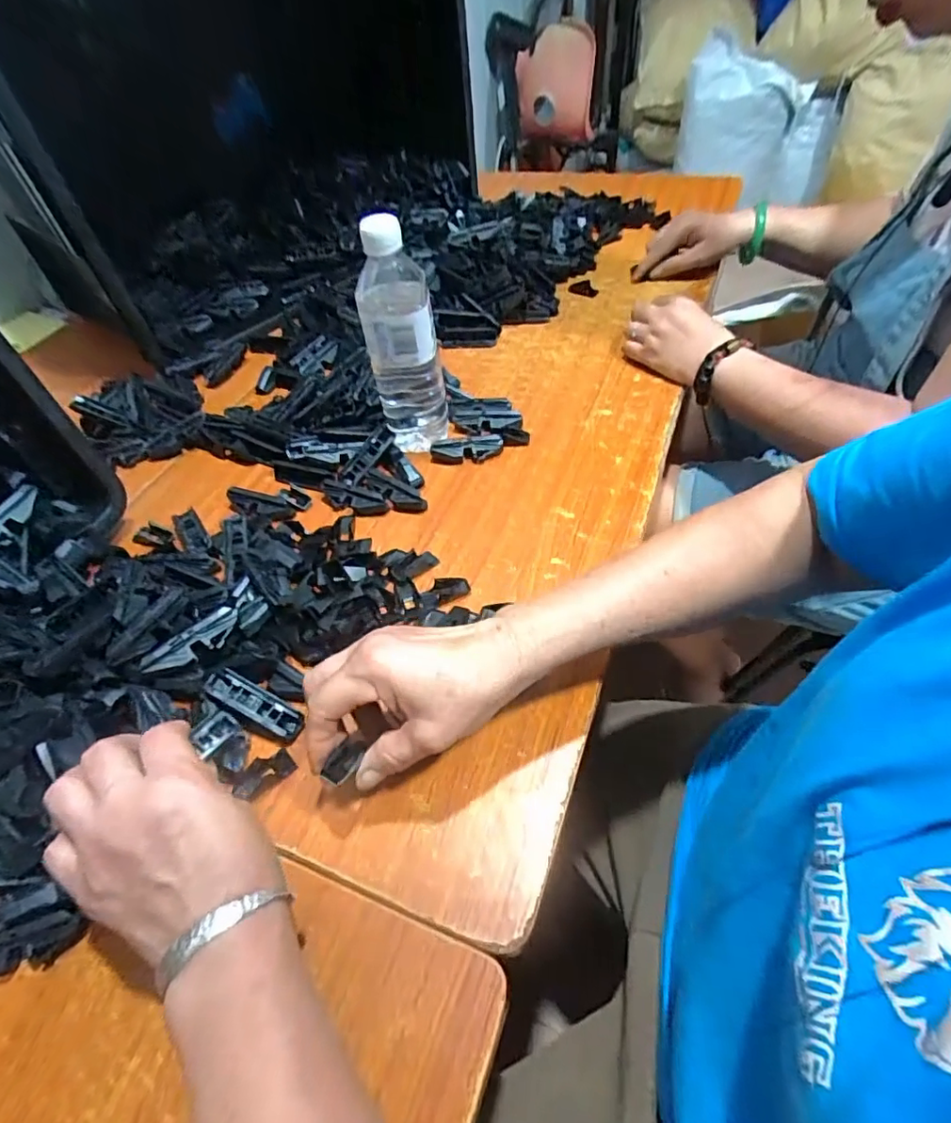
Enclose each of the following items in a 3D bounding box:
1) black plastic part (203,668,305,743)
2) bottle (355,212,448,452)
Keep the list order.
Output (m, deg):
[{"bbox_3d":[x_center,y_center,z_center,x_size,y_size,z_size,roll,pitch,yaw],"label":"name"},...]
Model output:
[{"bbox_3d":[-0.158,0.101,0.392,0.075,0.015,0.023,28,58,7],"label":"black plastic part"},{"bbox_3d":[-0.068,-0.205,0.510,0.064,0.198,0.065,-13,51,-5],"label":"bottle"}]

